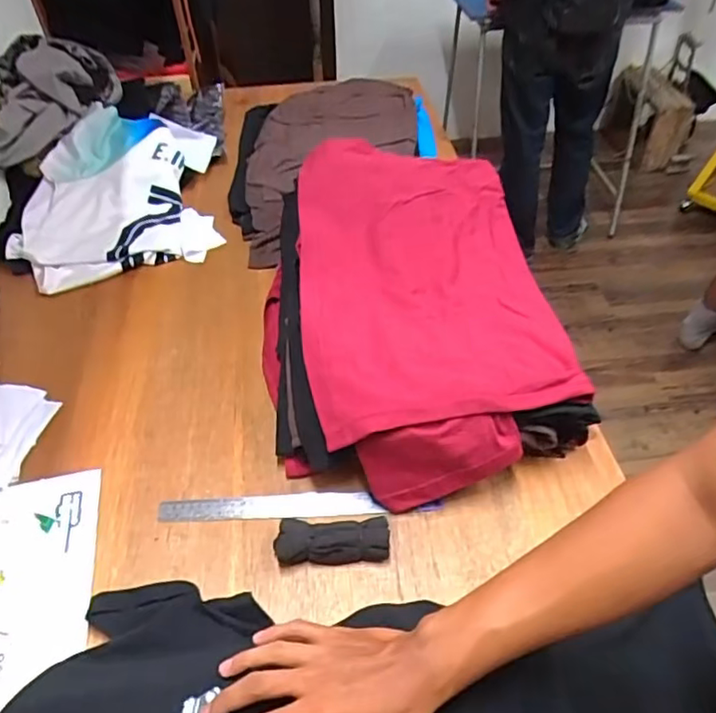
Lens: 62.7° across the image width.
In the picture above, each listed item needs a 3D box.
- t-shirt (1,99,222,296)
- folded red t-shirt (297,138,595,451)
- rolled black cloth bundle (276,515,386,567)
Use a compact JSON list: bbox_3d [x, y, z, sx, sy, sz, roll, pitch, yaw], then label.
[{"bbox_3d":[-0.437,-0.304,1.068,0.351,0.114,0.369,-11,47,-10],"label":"t-shirt"},{"bbox_3d":[0.094,-0.121,0.813,0.340,0.070,0.526,2,48,-10],"label":"folded red t-shirt"},{"bbox_3d":[-0.029,0.208,0.662,0.124,0.030,0.045,-1,46,-2],"label":"rolled black cloth bundle"}]

